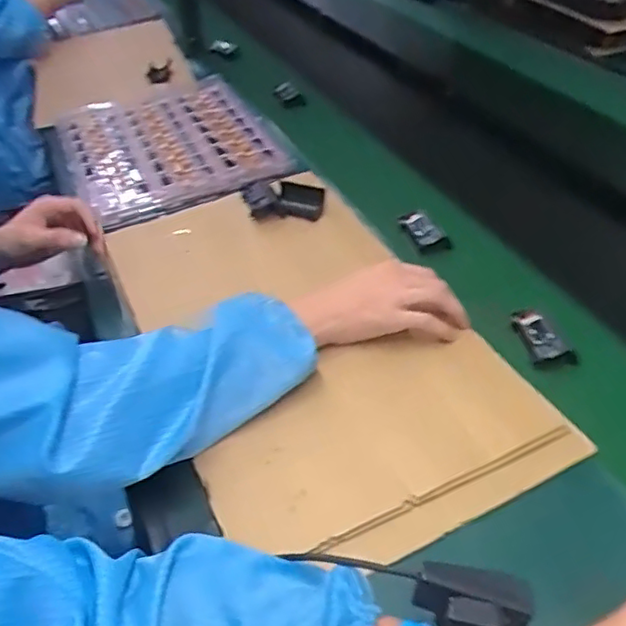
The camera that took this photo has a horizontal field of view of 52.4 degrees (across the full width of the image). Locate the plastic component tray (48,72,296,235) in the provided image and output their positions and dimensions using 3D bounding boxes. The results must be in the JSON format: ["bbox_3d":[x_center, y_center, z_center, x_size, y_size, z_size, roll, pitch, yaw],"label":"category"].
[{"bbox_3d":[-0.228,-0.269,0.996,0.296,0.033,0.404,-18,43,-16],"label":"plastic component tray"}]

